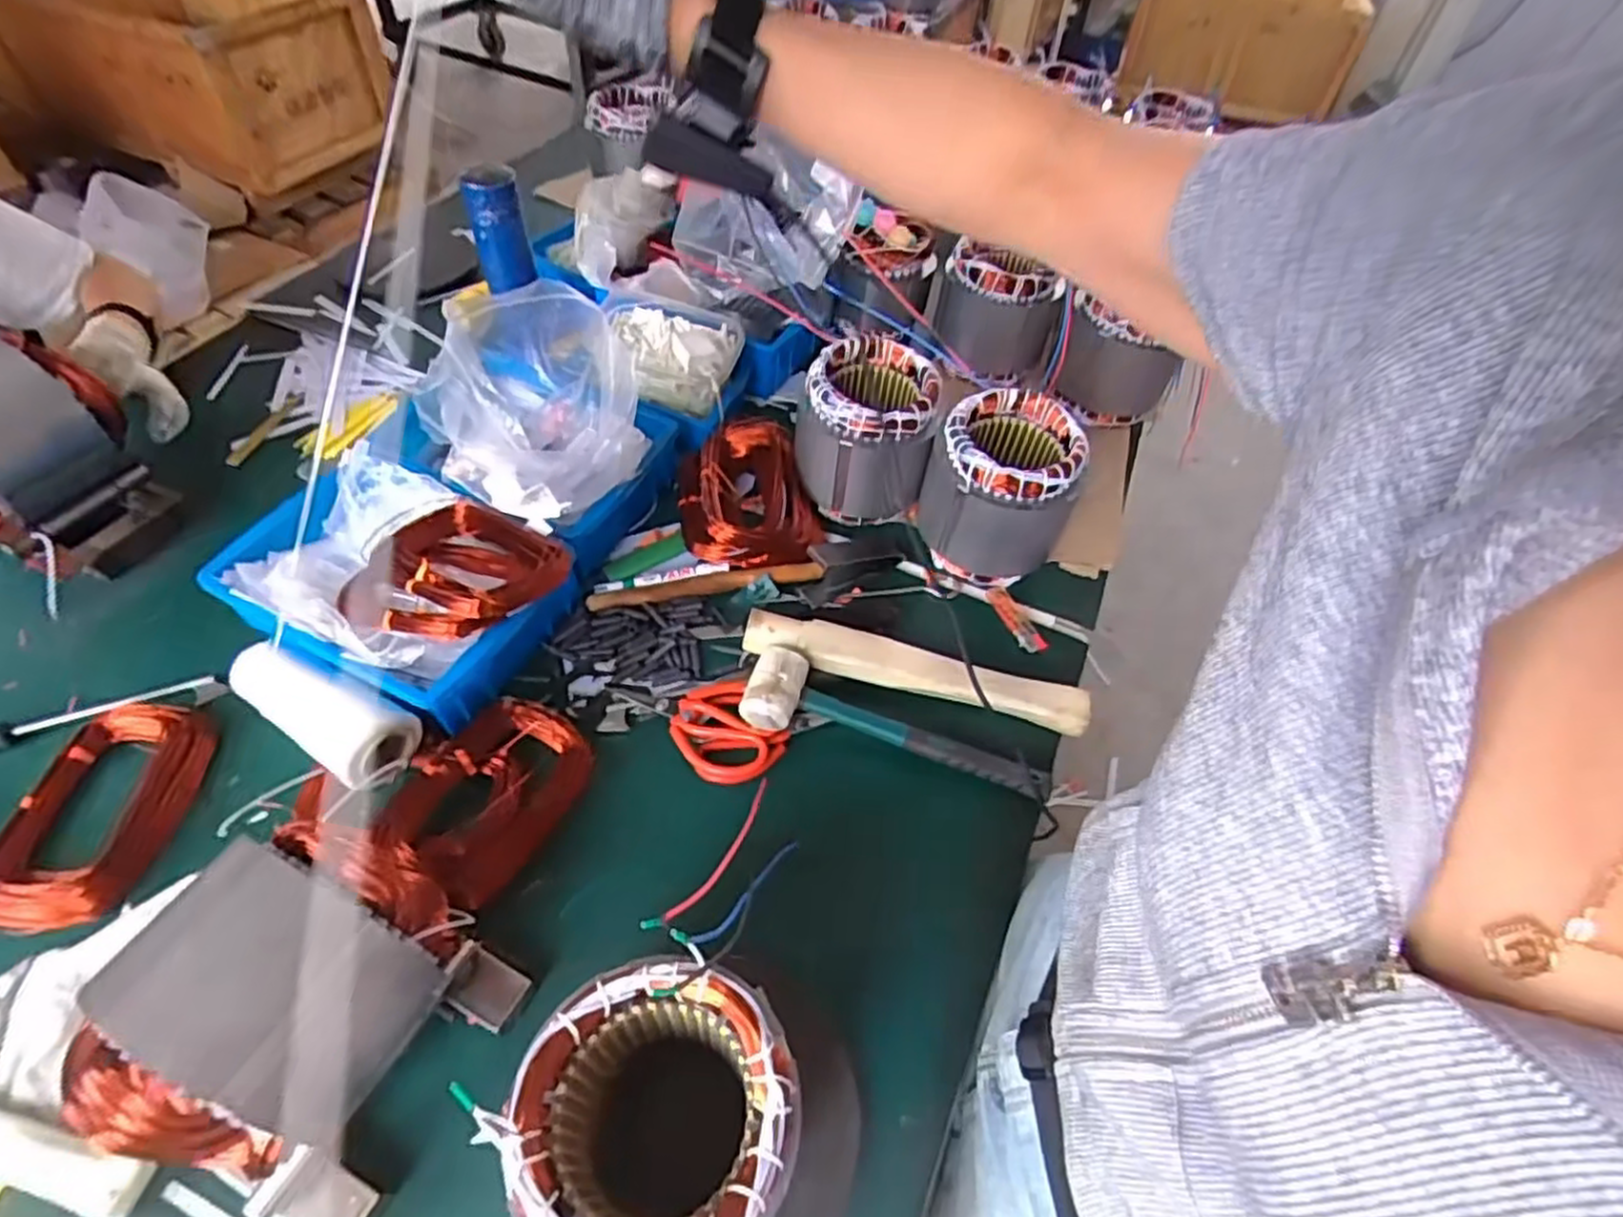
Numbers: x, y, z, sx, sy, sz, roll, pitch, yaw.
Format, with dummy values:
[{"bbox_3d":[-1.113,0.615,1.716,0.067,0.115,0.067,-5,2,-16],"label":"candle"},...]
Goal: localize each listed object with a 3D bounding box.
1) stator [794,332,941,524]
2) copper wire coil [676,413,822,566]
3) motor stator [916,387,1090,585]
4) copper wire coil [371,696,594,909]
[{"bbox_3d":[0.056,-0.194,0.853,0.142,0.158,0.136,4,54,-2],"label":"stator"},{"bbox_3d":[-0.074,-0.132,0.853,0.149,0.058,0.198,-9,55,-12],"label":"copper wire coil"},{"bbox_3d":[0.192,-0.124,0.804,0.139,0.158,0.129,18,54,7],"label":"motor stator"},{"bbox_3d":[-0.273,0.153,0.645,0.126,0.031,0.169,24,55,12],"label":"copper wire coil"}]

